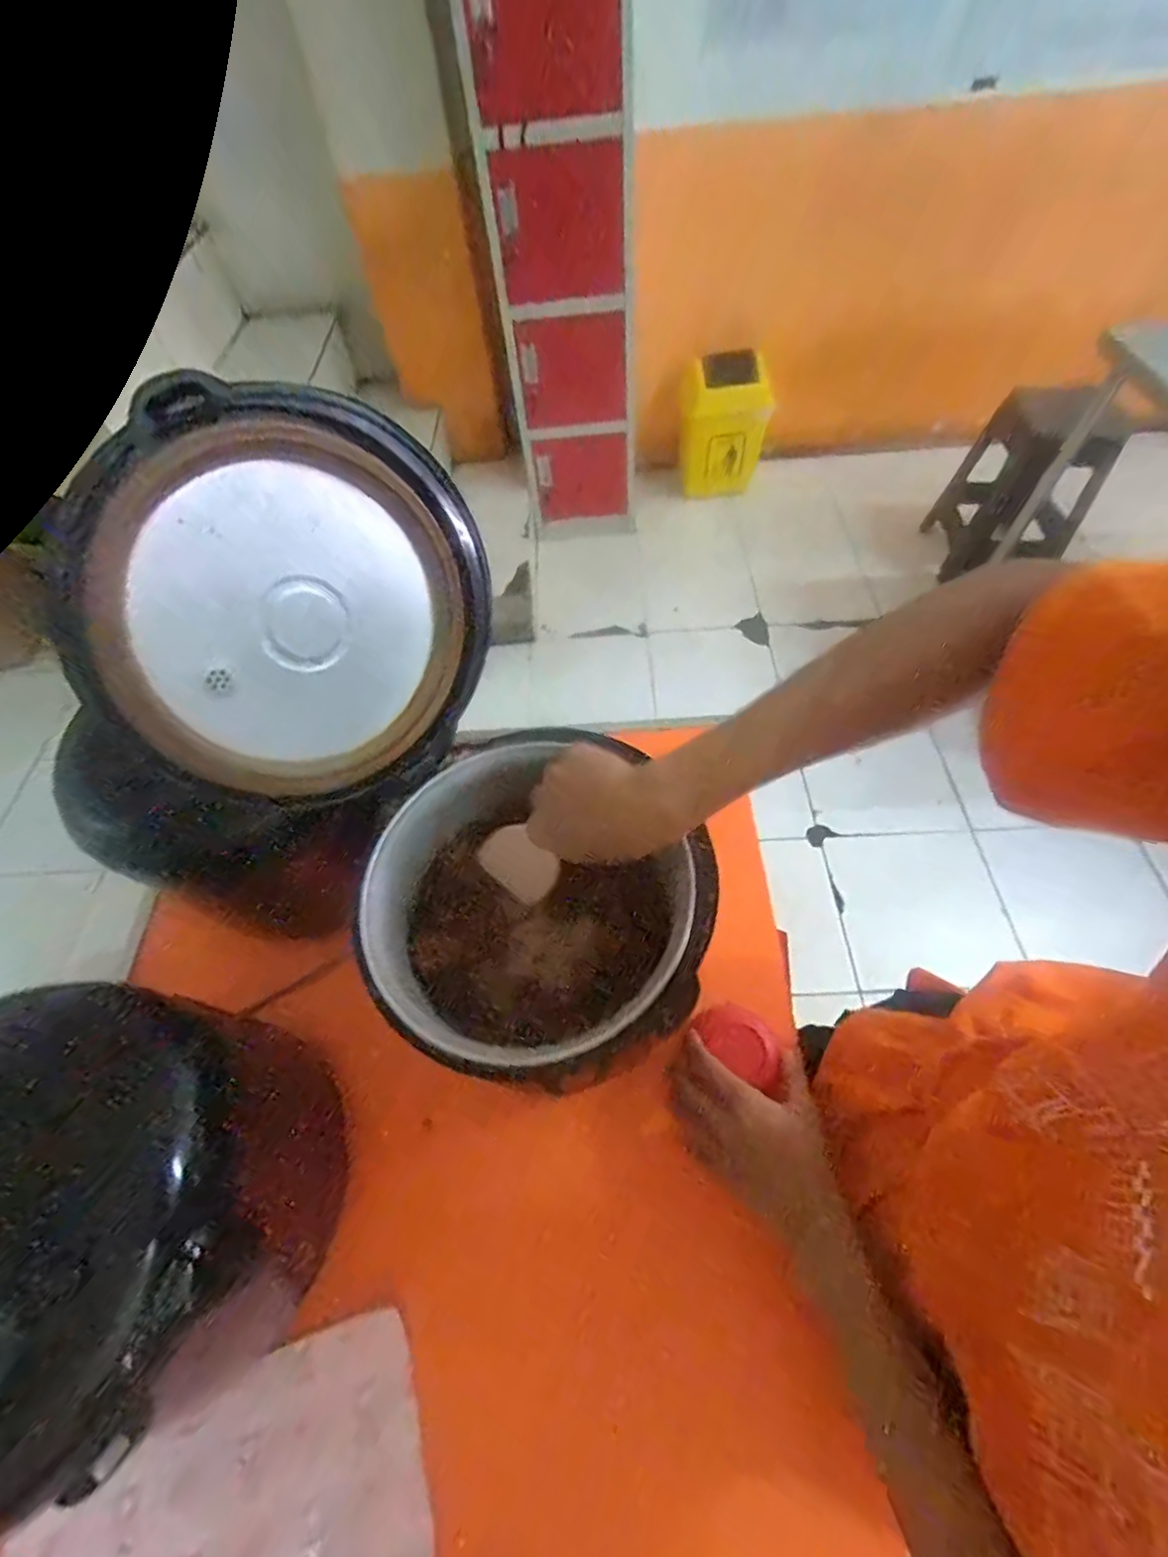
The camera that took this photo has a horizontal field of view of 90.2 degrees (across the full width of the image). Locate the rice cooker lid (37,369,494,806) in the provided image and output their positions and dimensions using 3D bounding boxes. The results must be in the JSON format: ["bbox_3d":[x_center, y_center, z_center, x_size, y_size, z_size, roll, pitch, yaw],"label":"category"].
[{"bbox_3d":[-0.187,-0.107,0.413,0.065,0.229,0.253,27,74,40],"label":"rice cooker lid"}]

